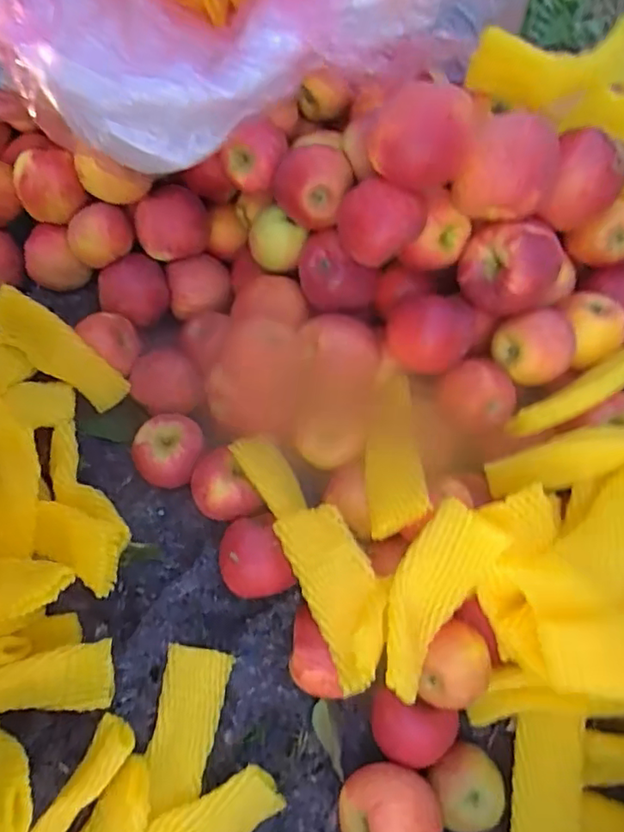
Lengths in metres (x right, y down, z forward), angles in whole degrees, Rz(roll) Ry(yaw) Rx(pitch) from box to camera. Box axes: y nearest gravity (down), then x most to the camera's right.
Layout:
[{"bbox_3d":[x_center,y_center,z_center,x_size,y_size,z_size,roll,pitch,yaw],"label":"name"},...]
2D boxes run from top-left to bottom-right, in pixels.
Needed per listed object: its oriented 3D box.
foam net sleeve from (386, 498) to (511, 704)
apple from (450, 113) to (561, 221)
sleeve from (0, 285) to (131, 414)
[{"bbox_3d":[0.095,0.146,0.463,0.064,0.023,0.152,25,89,6],"label":"foam net sleeve"},{"bbox_3d":[0.172,-0.216,0.518,0.079,0.067,0.069,25,73,6],"label":"apple"},{"bbox_3d":[-0.271,-0.067,0.619,0.157,0.020,0.066,40,111,-15],"label":"sleeve"}]

